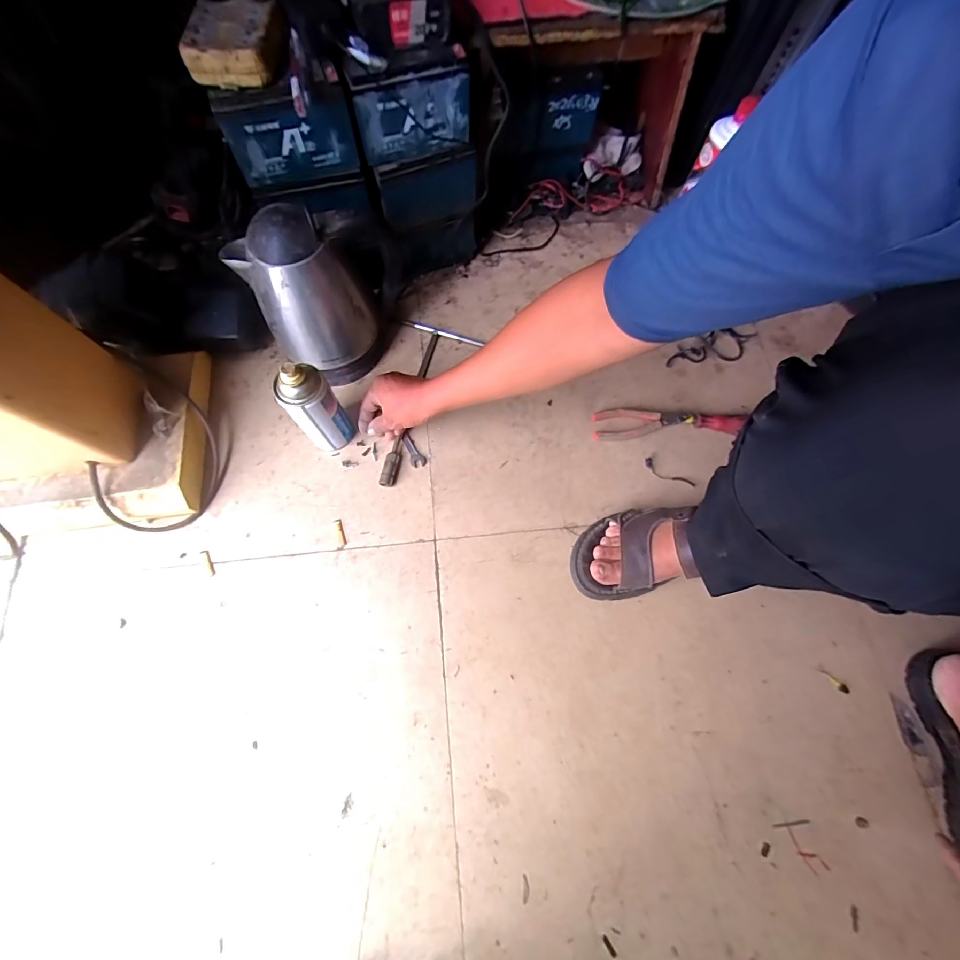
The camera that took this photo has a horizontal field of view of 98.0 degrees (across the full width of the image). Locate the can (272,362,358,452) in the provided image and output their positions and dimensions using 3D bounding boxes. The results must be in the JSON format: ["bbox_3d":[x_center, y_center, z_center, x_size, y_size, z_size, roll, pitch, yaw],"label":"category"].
[{"bbox_3d":[-0.222,-0.094,0.577,0.052,0.172,0.067,43,78,12],"label":"can"}]

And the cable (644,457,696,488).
[{"bbox_3d":[0.295,-0.008,0.653,0.081,0.004,0.022,34,76,10],"label":"cable"}]

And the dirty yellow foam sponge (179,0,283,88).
[{"bbox_3d":[-0.271,-0.490,0.462,0.091,0.027,0.112,-1,71,-2],"label":"dirty yellow foam sponge"}]

